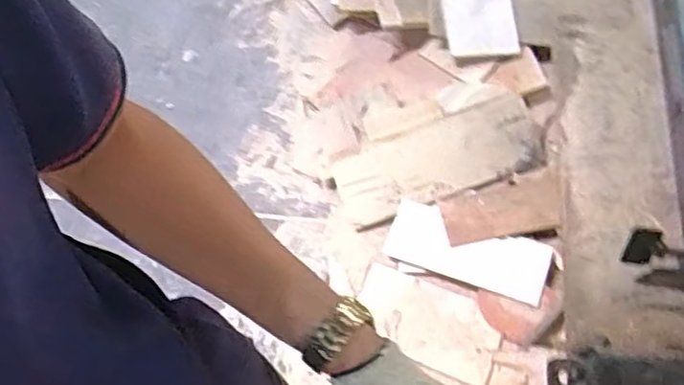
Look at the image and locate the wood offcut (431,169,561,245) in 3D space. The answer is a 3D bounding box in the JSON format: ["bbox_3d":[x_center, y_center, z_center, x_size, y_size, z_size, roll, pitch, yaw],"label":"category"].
[{"bbox_3d":[0.376,0.041,1.459,0.282,0.030,0.145,-18,67,2],"label":"wood offcut"}]

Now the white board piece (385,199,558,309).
[{"bbox_3d":[0.277,0.130,1.415,0.354,0.012,0.137,19,82,19],"label":"white board piece"}]

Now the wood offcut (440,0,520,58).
[{"bbox_3d":[0.348,-0.435,1.611,0.174,0.023,0.194,-11,96,4],"label":"wood offcut"}]

